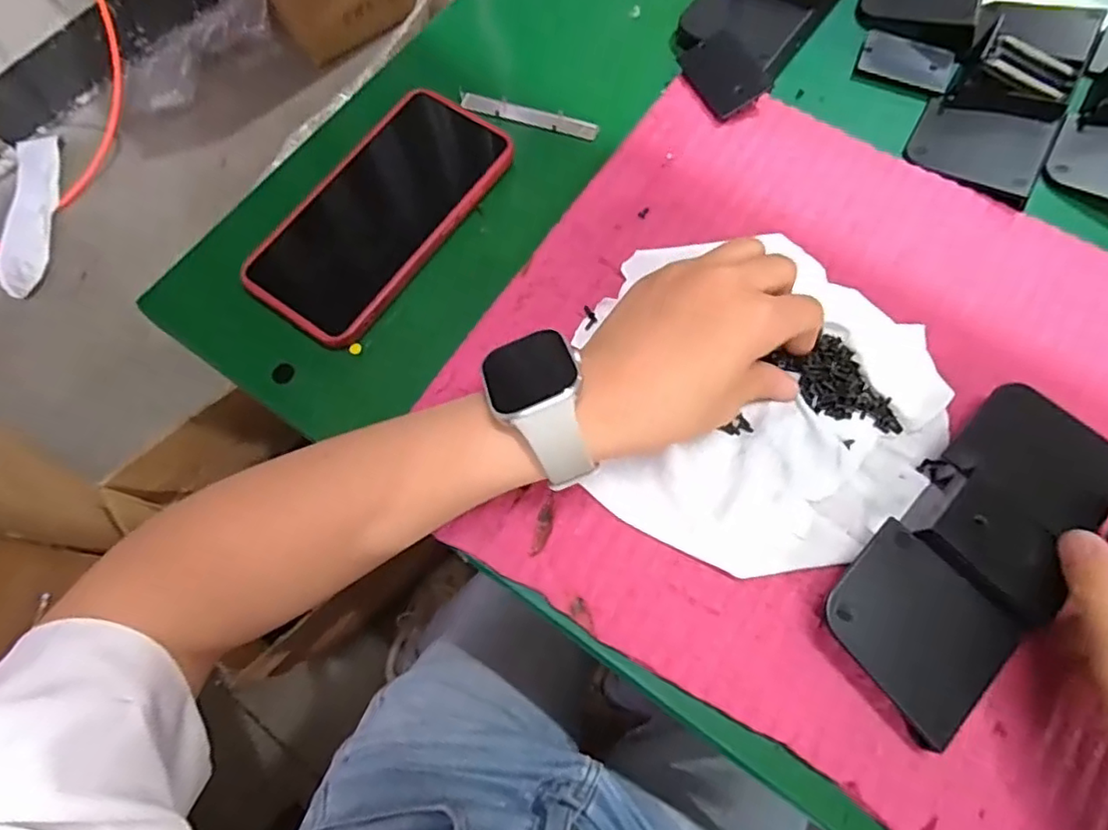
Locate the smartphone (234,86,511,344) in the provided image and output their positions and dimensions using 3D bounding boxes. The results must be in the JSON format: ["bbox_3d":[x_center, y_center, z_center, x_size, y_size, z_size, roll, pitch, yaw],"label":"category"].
[{"bbox_3d":[-0.100,-0.119,0.353,0.077,0.007,0.163,35,75,11],"label":"smartphone"}]

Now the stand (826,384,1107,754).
[{"bbox_3d":[0.186,0.058,0.278,0.068,0.031,0.159,39,78,12],"label":"stand"}]

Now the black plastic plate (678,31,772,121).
[{"bbox_3d":[0.104,-0.211,0.380,0.036,0.007,0.054,-36,76,9],"label":"black plastic plate"}]

